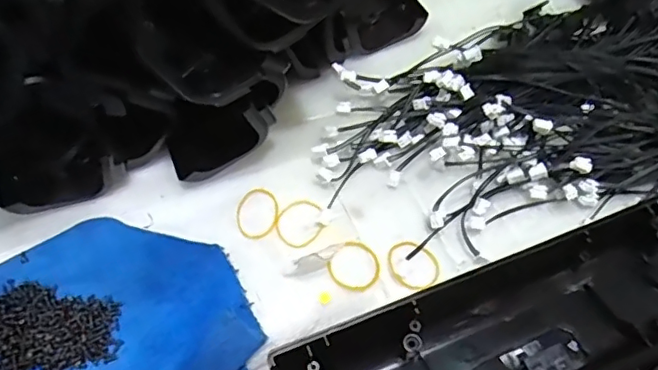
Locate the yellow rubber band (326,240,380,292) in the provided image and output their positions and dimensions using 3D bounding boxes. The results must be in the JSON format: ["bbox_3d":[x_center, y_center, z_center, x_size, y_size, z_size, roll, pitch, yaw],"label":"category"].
[{"bbox_3d":[0.015,0.046,0.323,0.028,0.004,0.029,1,58,-1],"label":"yellow rubber band"}]

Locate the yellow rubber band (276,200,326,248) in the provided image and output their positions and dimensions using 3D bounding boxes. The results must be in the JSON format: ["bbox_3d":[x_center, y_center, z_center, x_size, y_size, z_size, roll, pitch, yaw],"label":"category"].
[{"bbox_3d":[-0.017,0.022,0.335,0.026,0.004,0.032,38,64,20],"label":"yellow rubber band"}]

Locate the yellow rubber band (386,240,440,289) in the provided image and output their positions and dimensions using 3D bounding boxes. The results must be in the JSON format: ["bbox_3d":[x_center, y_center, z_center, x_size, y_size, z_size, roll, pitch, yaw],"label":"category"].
[{"bbox_3d":[0.049,0.046,0.324,0.029,0.004,0.031,-9,55,-14],"label":"yellow rubber band"}]

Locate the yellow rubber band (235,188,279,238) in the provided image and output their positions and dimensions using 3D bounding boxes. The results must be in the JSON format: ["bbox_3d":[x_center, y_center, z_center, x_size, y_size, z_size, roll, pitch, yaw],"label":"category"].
[{"bbox_3d":[-0.042,0.017,0.334,0.025,0.006,0.033,-4,58,-4],"label":"yellow rubber band"}]

